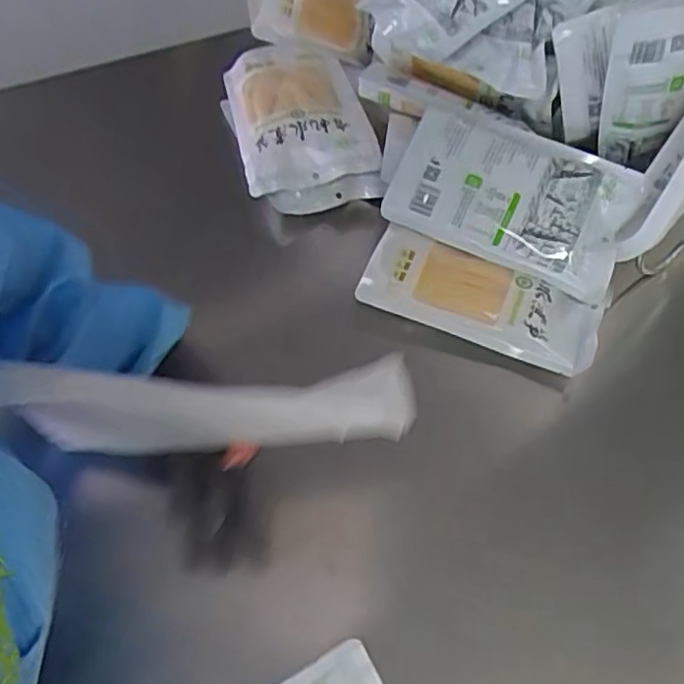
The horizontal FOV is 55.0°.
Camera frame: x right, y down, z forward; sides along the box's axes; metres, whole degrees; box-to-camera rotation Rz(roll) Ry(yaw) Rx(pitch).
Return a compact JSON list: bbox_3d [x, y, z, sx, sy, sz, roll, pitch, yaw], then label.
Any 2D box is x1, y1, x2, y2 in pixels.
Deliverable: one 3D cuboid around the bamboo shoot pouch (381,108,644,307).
[{"bbox_3d":[0.181,-0.155,0.707,0.252,0.043,0.159,20,88,6],"label":"bamboo shoot pouch"}]

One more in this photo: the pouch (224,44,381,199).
[{"bbox_3d":[-0.057,-0.285,0.818,0.154,0.045,0.234,-9,55,-10],"label":"pouch"}]

